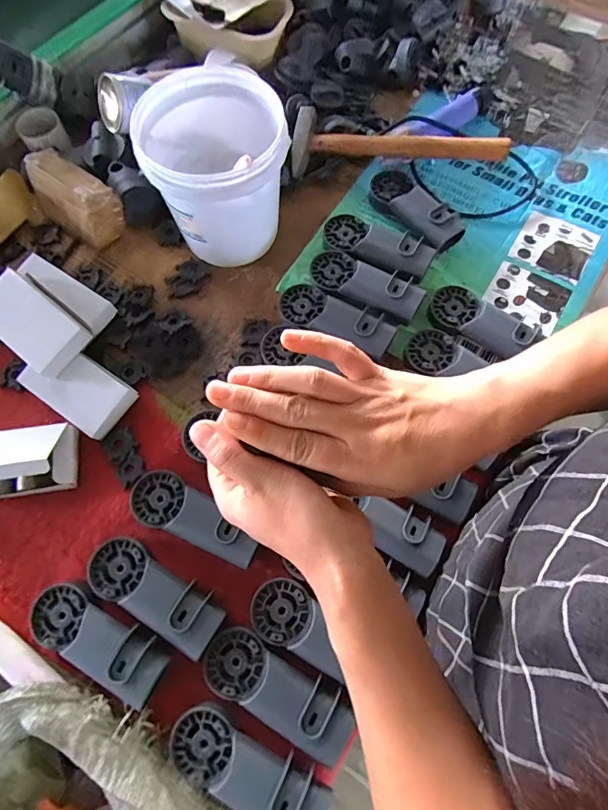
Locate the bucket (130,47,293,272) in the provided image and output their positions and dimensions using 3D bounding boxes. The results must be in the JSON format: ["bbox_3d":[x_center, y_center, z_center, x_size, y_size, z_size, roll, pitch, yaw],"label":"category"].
[{"bbox_3d":[-0.105,-0.305,0.583,0.158,0.164,0.173,0,71,0],"label":"bucket"}]

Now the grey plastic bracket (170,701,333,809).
[{"bbox_3d":[-0.055,0.352,0.423,0.158,0.033,0.062,24,72,8],"label":"grey plastic bracket"}]

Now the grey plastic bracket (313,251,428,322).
[{"bbox_3d":[0.083,-0.170,0.609,0.159,0.030,0.061,31,73,10],"label":"grey plastic bracket"}]

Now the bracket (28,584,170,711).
[{"bbox_3d":[-0.221,0.248,0.473,0.163,0.040,0.068,26,73,8],"label":"bracket"}]

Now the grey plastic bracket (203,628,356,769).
[{"bbox_3d":[-0.028,0.288,0.448,0.154,0.027,0.061,26,73,8],"label":"grey plastic bracket"}]

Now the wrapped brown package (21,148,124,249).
[{"bbox_3d":[-0.323,-0.292,0.627,0.133,0.082,0.064,35,74,11],"label":"wrapped brown package"}]

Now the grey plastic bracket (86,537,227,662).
[{"bbox_3d":[-0.164,0.205,0.487,0.161,0.041,0.064,28,73,9],"label":"grey plastic bracket"}]

